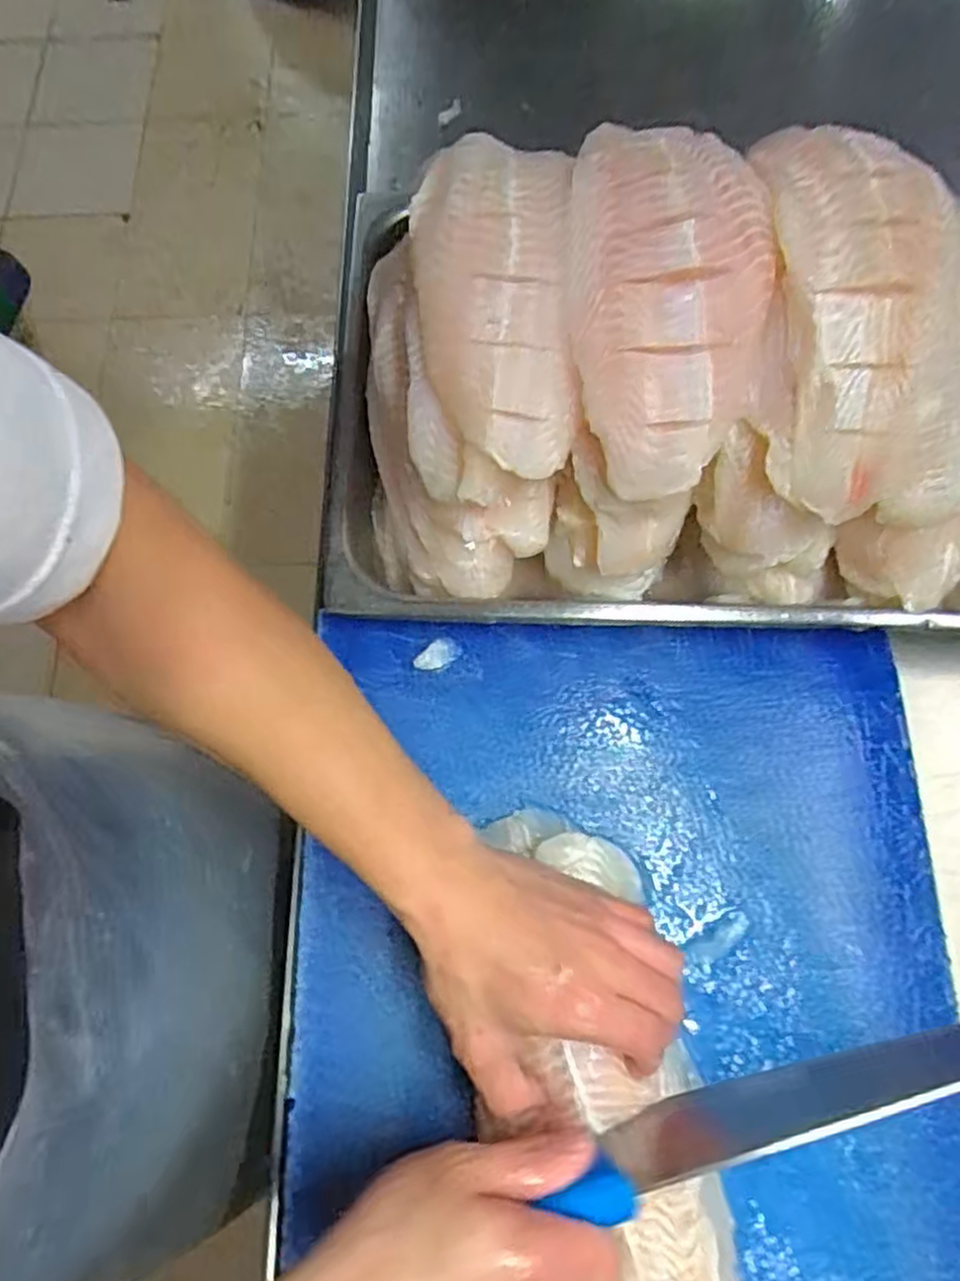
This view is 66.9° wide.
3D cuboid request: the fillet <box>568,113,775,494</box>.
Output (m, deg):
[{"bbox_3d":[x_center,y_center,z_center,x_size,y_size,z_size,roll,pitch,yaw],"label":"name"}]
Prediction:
[{"bbox_3d":[0.099,-0.183,0.389,0.105,0.069,0.201,3,73,3],"label":"fillet"}]

